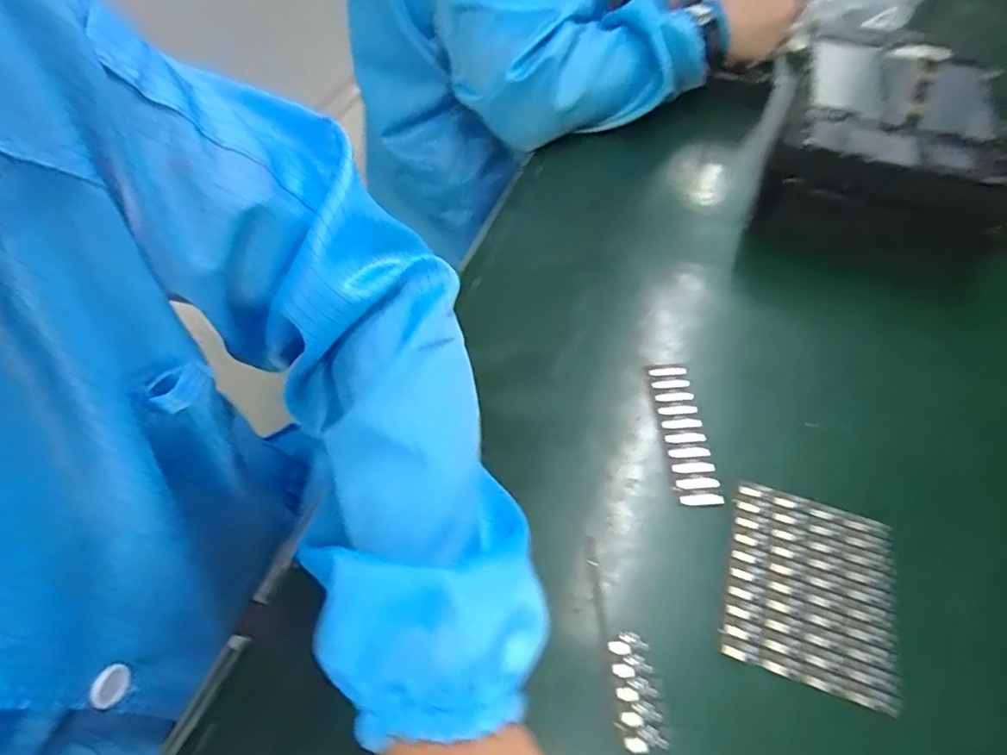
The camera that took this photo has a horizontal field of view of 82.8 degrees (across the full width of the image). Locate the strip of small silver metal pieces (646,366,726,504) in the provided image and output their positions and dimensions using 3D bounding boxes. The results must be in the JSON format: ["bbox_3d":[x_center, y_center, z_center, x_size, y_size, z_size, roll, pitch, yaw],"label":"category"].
[{"bbox_3d":[0.110,0.032,0.351,0.024,0.005,0.095,-1,53,-3],"label":"strip of small silver metal pieces"}]

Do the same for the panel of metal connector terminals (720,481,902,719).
[{"bbox_3d":[0.162,0.110,0.300,0.083,0.004,0.096,17,54,10],"label":"panel of metal connector terminals"}]

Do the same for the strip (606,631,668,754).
[{"bbox_3d":[0.063,0.147,0.269,0.019,0.004,0.049,-2,53,-4],"label":"strip"}]

